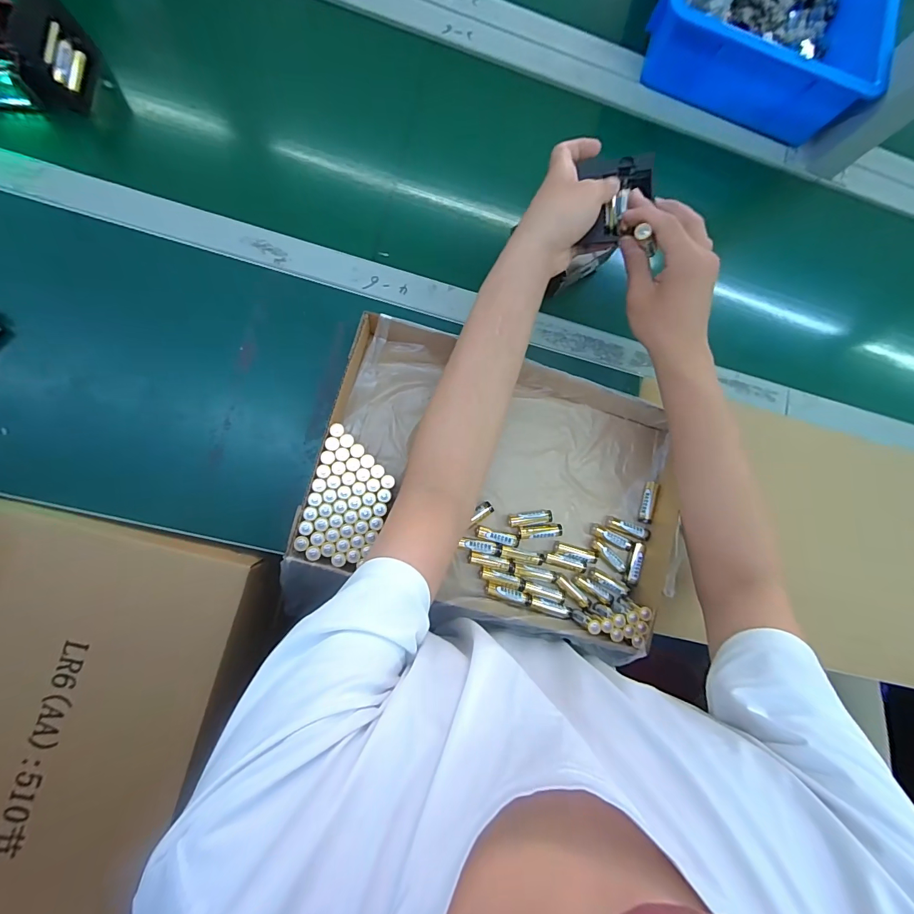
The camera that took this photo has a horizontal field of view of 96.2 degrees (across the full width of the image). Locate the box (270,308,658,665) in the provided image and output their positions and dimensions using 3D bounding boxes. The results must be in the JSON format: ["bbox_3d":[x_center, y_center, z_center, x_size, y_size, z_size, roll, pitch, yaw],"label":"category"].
[{"bbox_3d":[0.047,0.038,0.444,0.382,0.055,0.289,14,84,-8],"label":"box"}]

